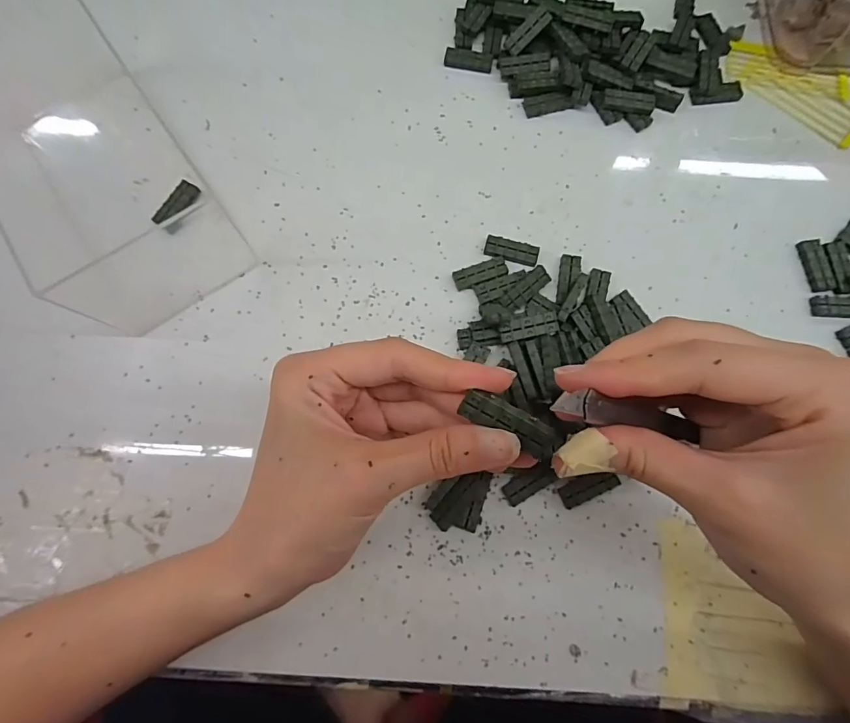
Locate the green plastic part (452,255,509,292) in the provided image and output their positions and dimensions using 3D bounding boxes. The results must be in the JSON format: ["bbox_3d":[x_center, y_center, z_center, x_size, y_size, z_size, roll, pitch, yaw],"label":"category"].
[{"bbox_3d":[0.033,-0.052,0.272,0.032,0.005,0.013,-16,77,-4],"label":"green plastic part"}]

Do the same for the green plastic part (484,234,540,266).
[{"bbox_3d":[0.052,-0.066,0.276,0.032,0.005,0.013,15,77,3],"label":"green plastic part"}]

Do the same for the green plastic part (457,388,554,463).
[{"bbox_3d":[0.028,0.020,0.154,0.031,0.006,0.010,28,78,5],"label":"green plastic part"}]

